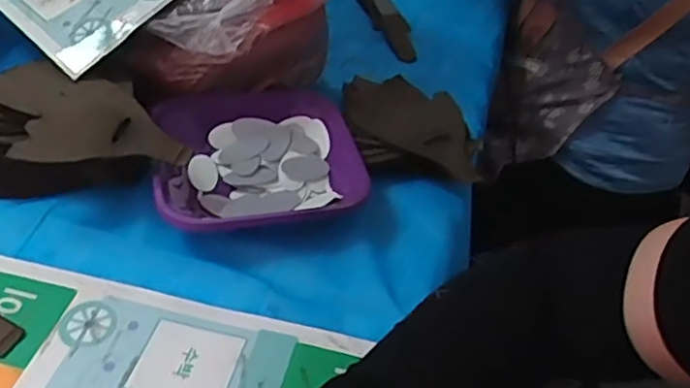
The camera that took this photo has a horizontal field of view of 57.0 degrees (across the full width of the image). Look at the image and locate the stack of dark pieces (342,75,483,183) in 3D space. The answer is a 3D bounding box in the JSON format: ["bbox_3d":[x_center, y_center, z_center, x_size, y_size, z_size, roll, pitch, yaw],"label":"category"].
[{"bbox_3d":[0.068,-0.069,0.669,0.140,0.038,0.150,6,40,-2],"label":"stack of dark pieces"}]

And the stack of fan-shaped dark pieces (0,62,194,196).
[{"bbox_3d":[-0.241,-0.038,0.559,0.193,0.082,0.110,16,41,11],"label":"stack of fan-shaped dark pieces"}]

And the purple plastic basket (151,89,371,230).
[{"bbox_3d":[-0.081,-0.031,0.597,0.187,0.044,0.184,-7,42,-17],"label":"purple plastic basket"}]

